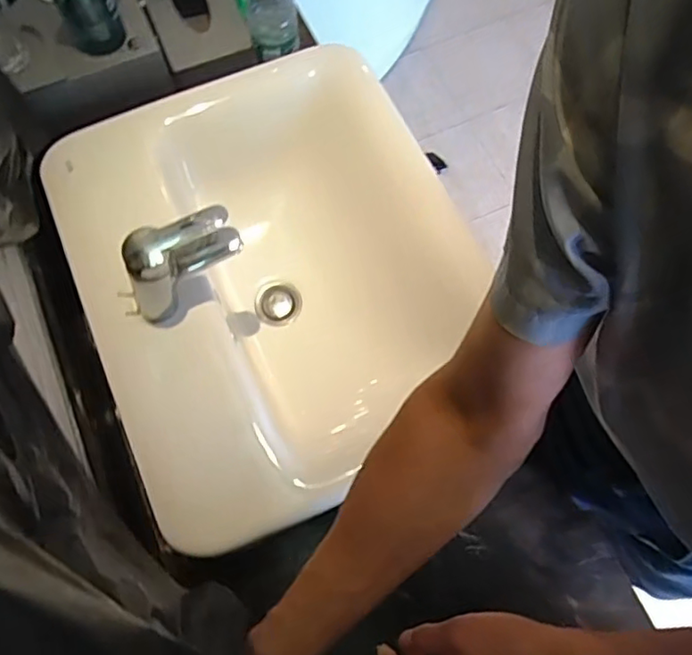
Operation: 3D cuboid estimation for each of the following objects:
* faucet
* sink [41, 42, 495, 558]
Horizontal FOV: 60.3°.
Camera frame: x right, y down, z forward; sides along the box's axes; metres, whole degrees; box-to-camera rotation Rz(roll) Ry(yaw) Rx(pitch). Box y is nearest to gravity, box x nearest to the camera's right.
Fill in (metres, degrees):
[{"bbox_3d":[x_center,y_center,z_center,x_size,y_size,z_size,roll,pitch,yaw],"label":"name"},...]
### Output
[{"bbox_3d":[-0.171,-0.065,0.621,0.127,0.108,0.049,-22,71,-7],"label":"faucet"},{"bbox_3d":[-0.076,-0.076,0.706,0.448,0.238,0.540,-26,72,-9],"label":"sink"}]

